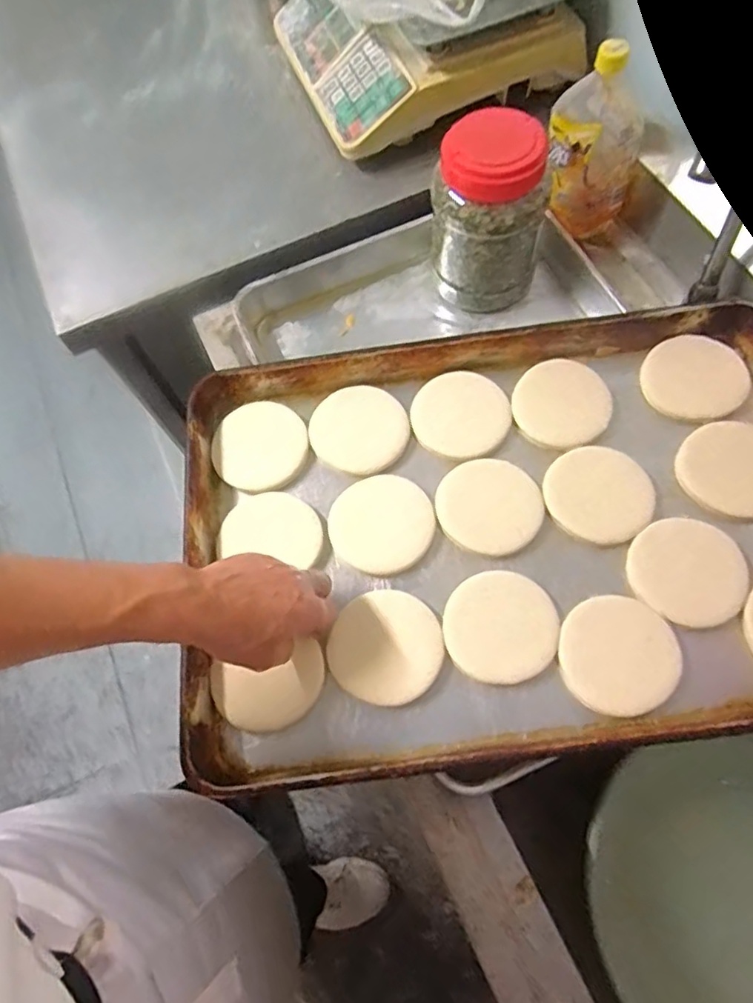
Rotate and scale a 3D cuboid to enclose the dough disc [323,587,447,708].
[{"bbox_3d":[0.009,0.130,0.534,0.098,0.014,0.099,-1,68,3],"label":"dough disc"}]

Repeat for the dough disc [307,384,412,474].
[{"bbox_3d":[-0.017,-0.078,0.636,0.102,0.014,0.099,-1,68,3],"label":"dough disc"}]

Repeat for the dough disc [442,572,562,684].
[{"bbox_3d":[0.114,0.113,0.541,0.098,0.015,0.101,-1,68,3],"label":"dough disc"}]

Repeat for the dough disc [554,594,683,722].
[{"bbox_3d":[0.211,0.136,0.522,0.097,0.018,0.098,-1,68,3],"label":"dough disc"}]

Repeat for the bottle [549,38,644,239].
[{"bbox_3d":[0.266,-0.445,0.718,0.113,0.187,0.118,17,70,9],"label":"bottle"}]

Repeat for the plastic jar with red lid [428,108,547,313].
[{"bbox_3d":[0.131,-0.344,0.696,0.132,0.178,0.145,7,69,6],"label":"plastic jar with red lid"}]

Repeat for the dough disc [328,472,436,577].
[{"bbox_3d":[0.007,0.021,0.587,0.097,0.010,0.102,-1,68,3],"label":"dough disc"}]

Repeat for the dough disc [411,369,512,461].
[{"bbox_3d":[0.091,-0.093,0.635,0.098,0.006,0.107,-1,68,3],"label":"dough disc"}]

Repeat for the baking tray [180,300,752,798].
[{"bbox_3d":[0.133,0.015,0.564,0.614,0.056,0.409,-8,68,0],"label":"baking tray"}]

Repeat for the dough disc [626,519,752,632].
[{"bbox_3d":[0.286,0.064,0.541,0.098,0.014,0.100,-1,68,3],"label":"dough disc"}]

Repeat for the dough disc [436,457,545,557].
[{"bbox_3d":[0.113,0.004,0.591,0.100,0.007,0.102,-1,68,3],"label":"dough disc"}]

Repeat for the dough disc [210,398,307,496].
[{"bbox_3d":[-0.124,-0.059,0.630,0.100,0.007,0.103,-1,68,3],"label":"dough disc"}]

